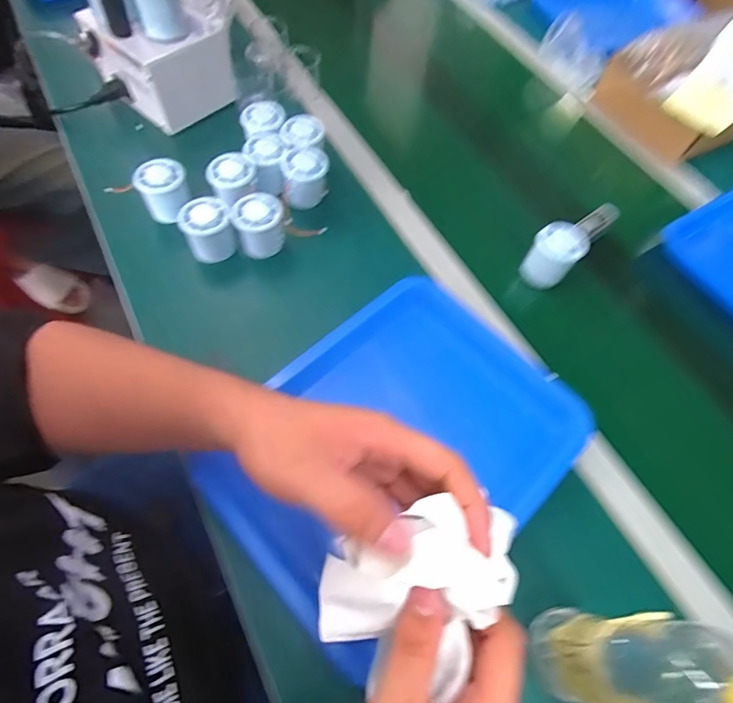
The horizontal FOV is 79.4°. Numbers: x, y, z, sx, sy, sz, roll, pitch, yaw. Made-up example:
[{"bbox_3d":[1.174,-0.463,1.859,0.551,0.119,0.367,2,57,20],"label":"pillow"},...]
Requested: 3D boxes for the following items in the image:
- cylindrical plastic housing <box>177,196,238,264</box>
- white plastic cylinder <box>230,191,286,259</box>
[{"bbox_3d":[-0.191,-0.146,0.538,0.056,0.062,0.047,-17,64,-13],"label":"cylindrical plastic housing"},{"bbox_3d":[-0.131,-0.154,0.547,0.060,0.061,0.049,-19,65,-14],"label":"white plastic cylinder"}]

